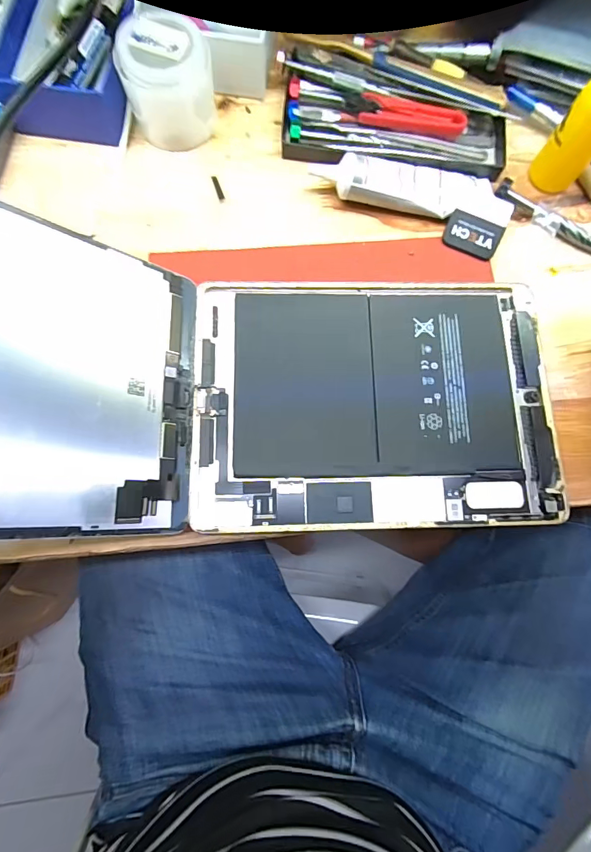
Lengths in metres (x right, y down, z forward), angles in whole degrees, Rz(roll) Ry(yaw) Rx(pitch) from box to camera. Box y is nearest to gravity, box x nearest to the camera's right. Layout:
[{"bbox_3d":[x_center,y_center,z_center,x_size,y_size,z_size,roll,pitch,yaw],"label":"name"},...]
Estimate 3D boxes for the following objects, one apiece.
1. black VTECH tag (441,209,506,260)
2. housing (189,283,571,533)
[{"bbox_3d":[0.130,-0.141,0.302,0.039,0.006,0.027,25,82,1],"label":"black VTECH tag"},{"bbox_3d":[0.052,-0.018,0.275,0.232,0.008,0.167,0,78,-2],"label":"housing"}]

